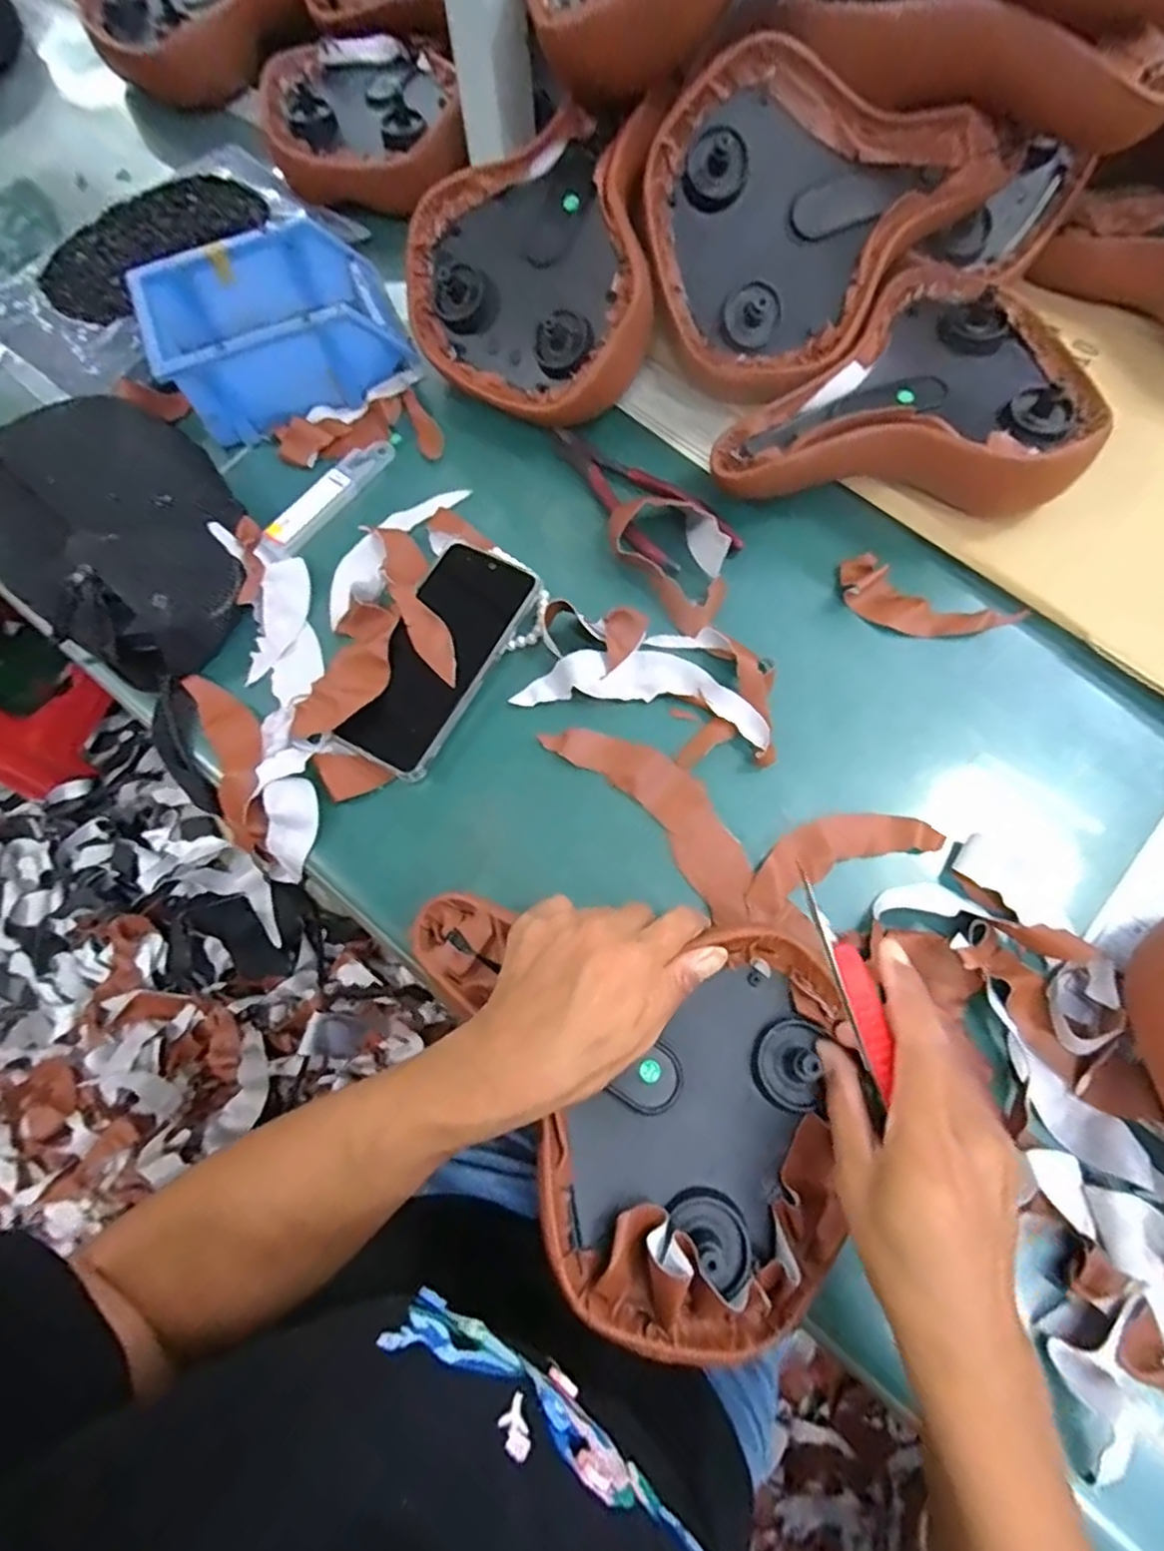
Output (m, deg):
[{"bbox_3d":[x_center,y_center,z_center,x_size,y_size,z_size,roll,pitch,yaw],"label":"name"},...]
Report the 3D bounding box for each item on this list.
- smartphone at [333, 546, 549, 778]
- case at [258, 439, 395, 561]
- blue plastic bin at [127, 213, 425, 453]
[{"bbox_3d":[-0.096,-0.080,0.440,0.072,0.016,0.163,28,75,8],"label":"smartphone"},{"bbox_3d":[-0.187,-0.207,0.491,0.030,0.007,0.127,37,77,12],"label":"case"},{"bbox_3d":[-0.233,-0.346,0.508,0.178,0.064,0.124,-23,73,-5],"label":"blue plastic bin"}]

